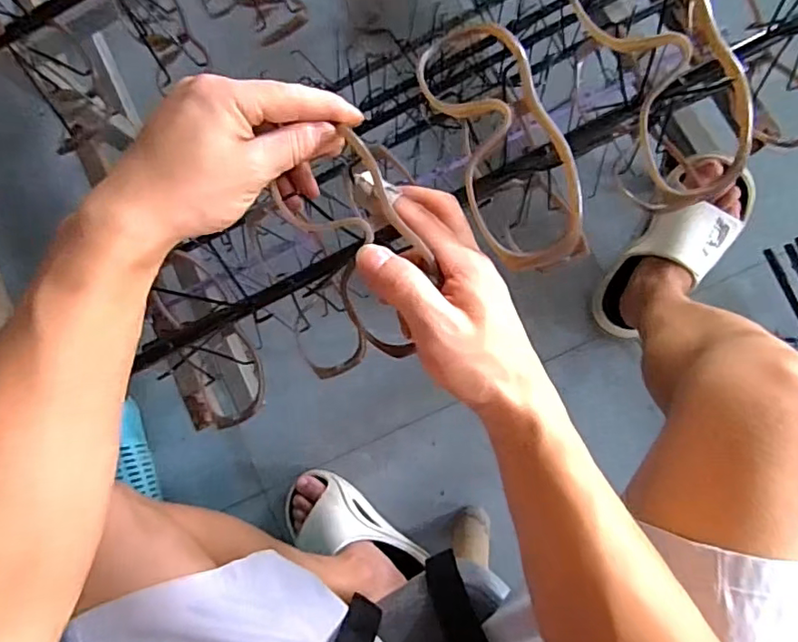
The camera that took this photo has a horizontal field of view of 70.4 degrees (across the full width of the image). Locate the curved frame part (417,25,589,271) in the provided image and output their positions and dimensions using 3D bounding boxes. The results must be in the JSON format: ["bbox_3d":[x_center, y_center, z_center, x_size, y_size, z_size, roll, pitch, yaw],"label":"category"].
[{"bbox_3d":[0.054,-0.087,0.291,0.055,0.027,0.128,-25,101,4],"label":"curved frame part"}]

